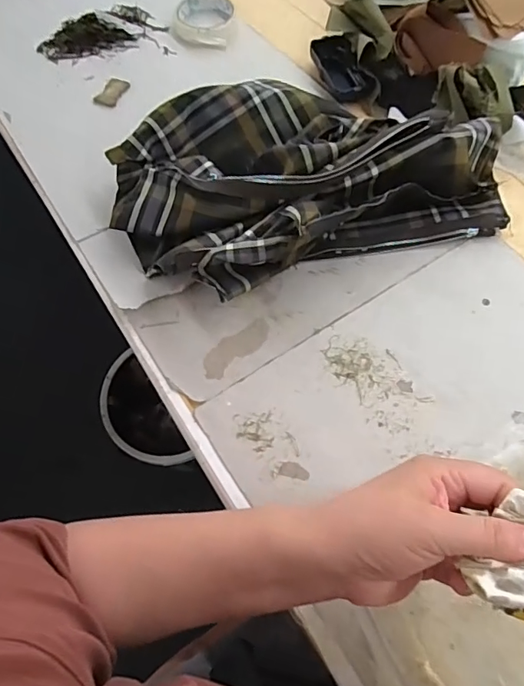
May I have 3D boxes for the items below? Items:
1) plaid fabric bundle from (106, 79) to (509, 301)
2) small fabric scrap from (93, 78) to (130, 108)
[{"bbox_3d":[0.044,-0.180,0.487,0.374,0.087,0.223,-19,64,-5],"label":"plaid fabric bundle"},{"bbox_3d":[-0.195,-0.326,0.611,0.028,0.009,0.051,16,66,11],"label":"small fabric scrap"}]

